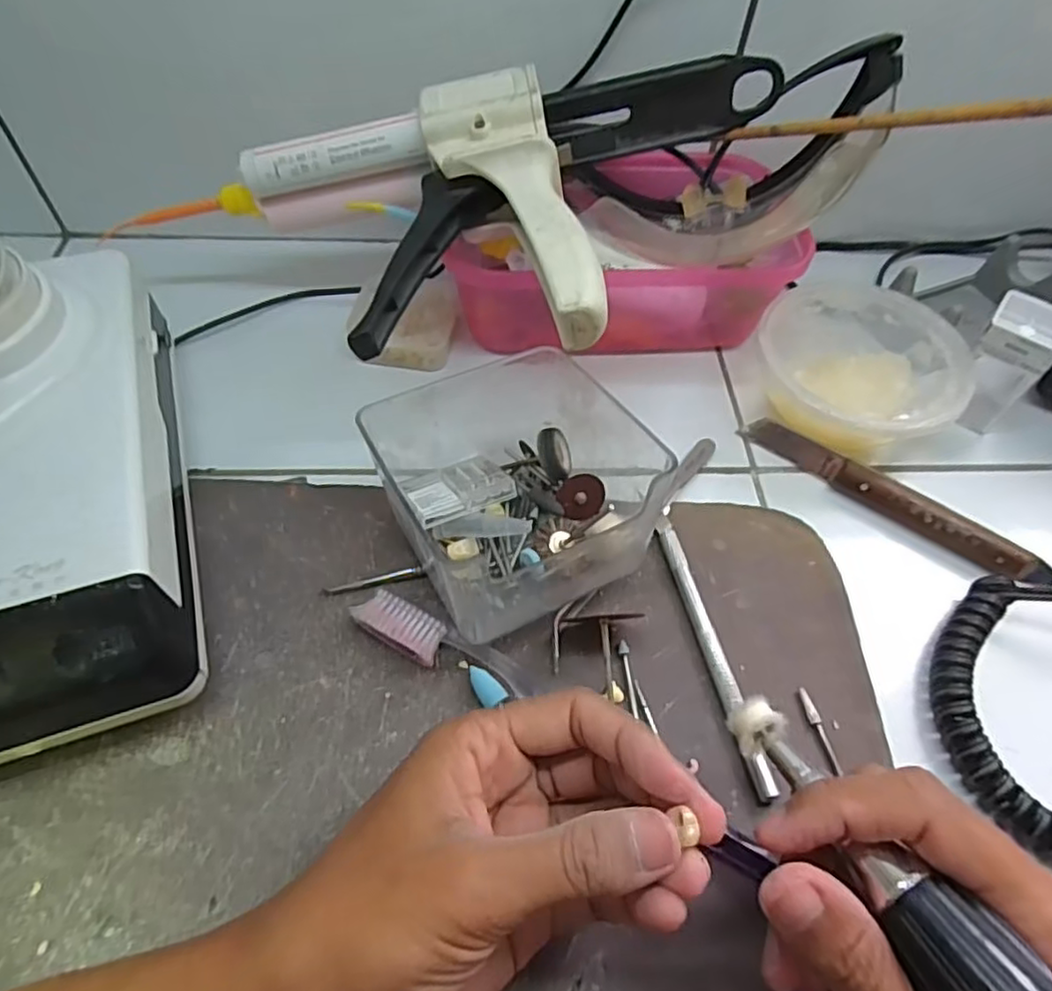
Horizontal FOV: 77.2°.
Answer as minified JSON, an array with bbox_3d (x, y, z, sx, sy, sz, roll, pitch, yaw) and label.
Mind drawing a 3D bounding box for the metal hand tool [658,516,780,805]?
[{"bbox_3d":[0.077,0.062,0.275,0.009,0.009,0.122,-9,58,-9],"label":"metal hand tool"}]

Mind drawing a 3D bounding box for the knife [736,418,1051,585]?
[{"bbox_3d":[0.176,0.001,0.320,0.147,0.012,0.015,34,61,18],"label":"knife"}]

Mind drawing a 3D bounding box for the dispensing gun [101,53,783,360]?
[{"bbox_3d":[-0.021,-0.128,0.297,0.282,0.063,0.151,-1,57,-4],"label":"dispensing gun"}]

